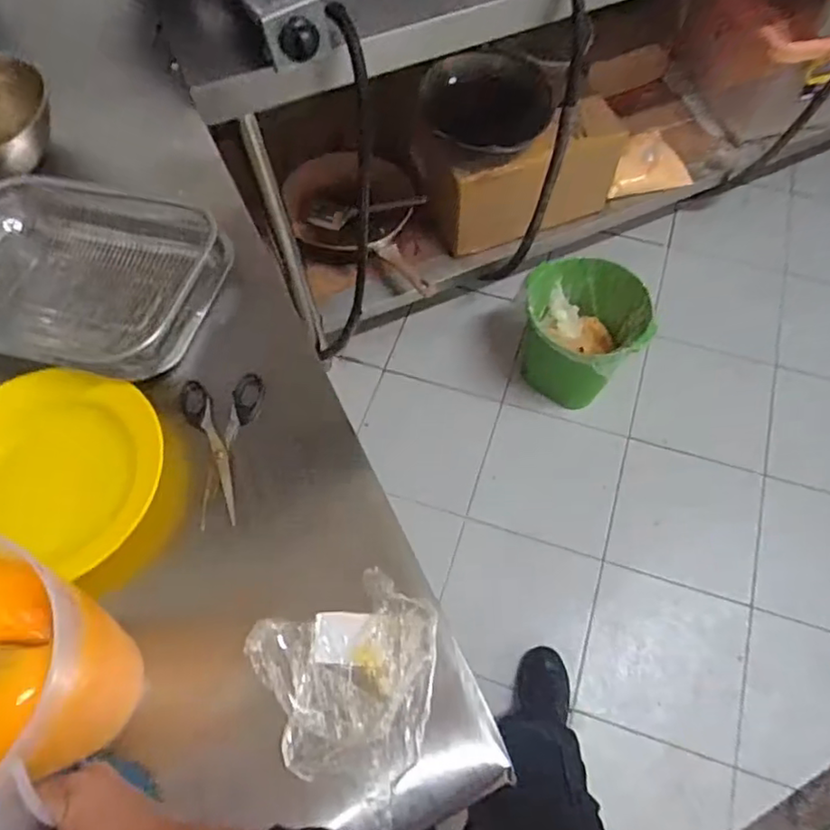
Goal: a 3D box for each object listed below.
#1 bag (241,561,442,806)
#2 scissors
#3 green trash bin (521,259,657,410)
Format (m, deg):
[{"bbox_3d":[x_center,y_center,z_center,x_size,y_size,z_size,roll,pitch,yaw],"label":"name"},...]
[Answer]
[{"bbox_3d":[-0.057,0.199,0.494,0.138,0.033,0.150,9,64,6],"label":"bag"},{"bbox_3d":[-0.181,0.028,0.594,0.077,0.004,0.150,-8,63,-2],"label":"scissors"},{"bbox_3d":[0.370,-0.182,1.420,0.252,0.239,0.244,-1,63,1],"label":"green trash bin"}]

